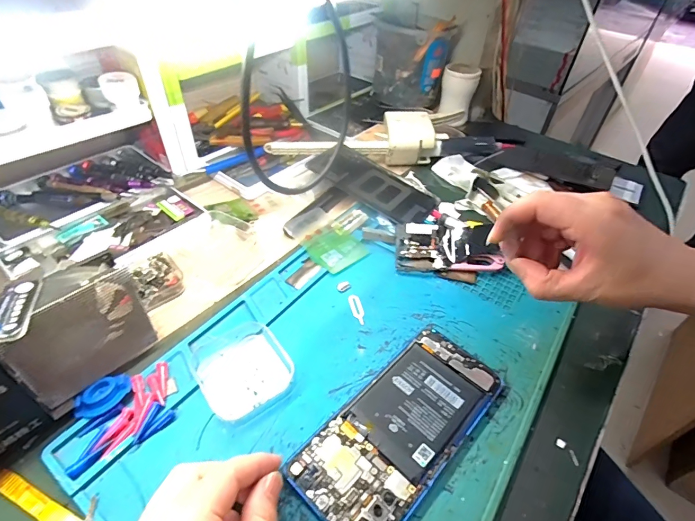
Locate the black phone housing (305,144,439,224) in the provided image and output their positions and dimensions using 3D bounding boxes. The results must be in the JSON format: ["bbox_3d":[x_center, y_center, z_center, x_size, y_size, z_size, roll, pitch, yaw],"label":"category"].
[{"bbox_3d":[0.032,-0.094,0.470,0.151,0.010,0.070,34,54,15],"label":"black phone housing"}]

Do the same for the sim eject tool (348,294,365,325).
[{"bbox_3d":[0.008,0.042,0.346,0.010,0.004,0.033,-9,46,-14],"label":"sim eject tool"}]

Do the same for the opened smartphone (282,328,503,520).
[{"bbox_3d":[0.039,0.113,0.271,0.071,0.009,0.156,36,53,28],"label":"opened smartphone"}]

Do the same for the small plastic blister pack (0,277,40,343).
[{"bbox_3d":[-0.191,0.028,0.224,0.017,0.007,0.048,-11,47,-15],"label":"small plastic blister pack"}]

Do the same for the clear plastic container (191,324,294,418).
[{"bbox_3d":[-0.079,0.078,0.297,0.067,0.012,0.070,-25,52,-27],"label":"clear plastic container"}]

